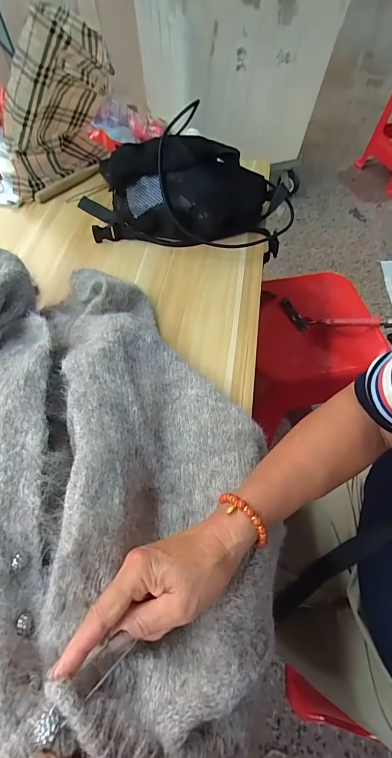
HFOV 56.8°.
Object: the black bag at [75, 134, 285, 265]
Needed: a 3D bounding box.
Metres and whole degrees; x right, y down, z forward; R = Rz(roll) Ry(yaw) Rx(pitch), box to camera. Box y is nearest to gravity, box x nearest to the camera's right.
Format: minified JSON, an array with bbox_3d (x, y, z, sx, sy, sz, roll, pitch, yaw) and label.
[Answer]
[{"bbox_3d":[-0.028,-0.319,0.599,0.366,0.116,0.178,10,59,7],"label":"black bag"}]

